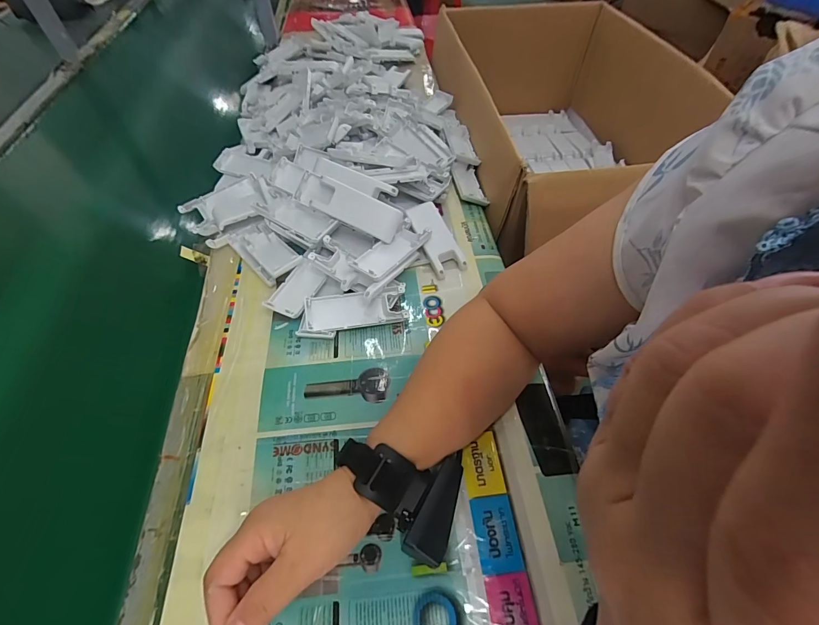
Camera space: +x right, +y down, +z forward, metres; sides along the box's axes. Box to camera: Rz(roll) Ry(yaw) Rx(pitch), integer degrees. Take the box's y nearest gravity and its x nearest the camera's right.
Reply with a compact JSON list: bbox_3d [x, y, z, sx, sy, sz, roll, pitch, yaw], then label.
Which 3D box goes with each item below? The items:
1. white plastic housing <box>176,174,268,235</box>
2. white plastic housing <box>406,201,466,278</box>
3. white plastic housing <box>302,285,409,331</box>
[{"bbox_3d":[-0.240,-0.139,0.493,0.100,0.017,0.077,-22,57,-14],"label":"white plastic housing"},{"bbox_3d":[0.030,-0.090,0.453,0.039,0.015,0.100,-19,71,-12],"label":"white plastic housing"},{"bbox_3d":[-0.056,-0.004,0.406,0.104,0.024,0.038,-9,54,-5],"label":"white plastic housing"}]

